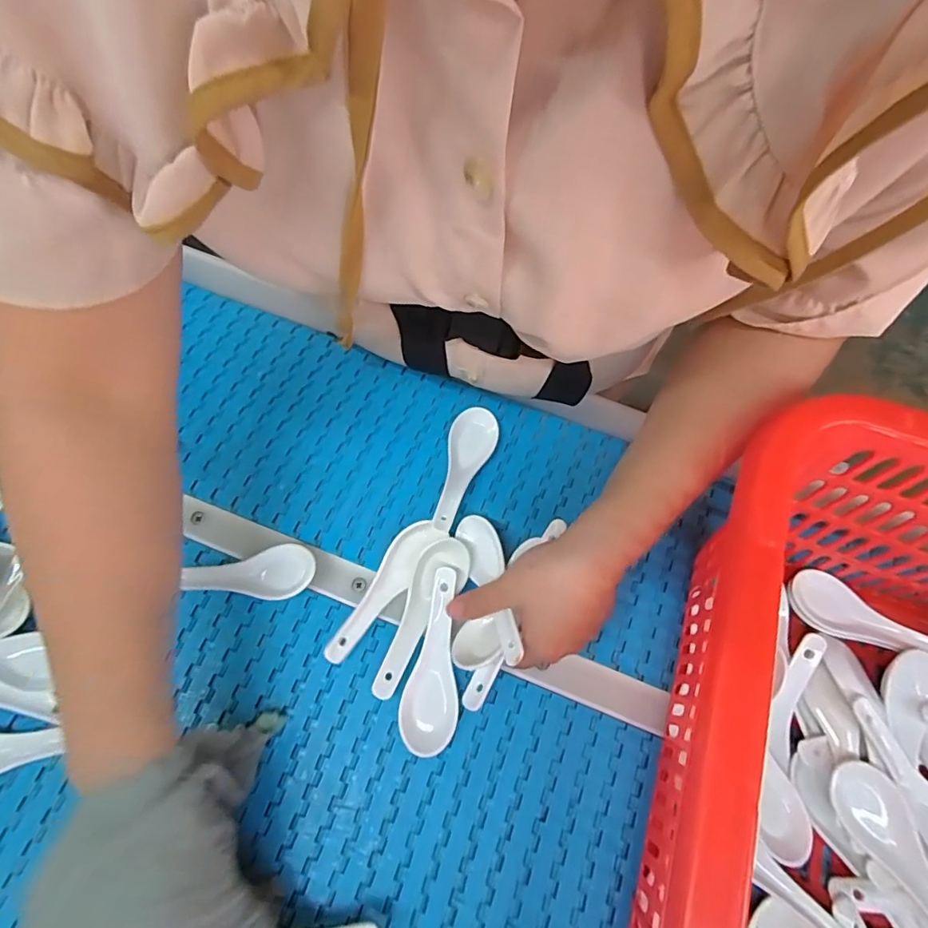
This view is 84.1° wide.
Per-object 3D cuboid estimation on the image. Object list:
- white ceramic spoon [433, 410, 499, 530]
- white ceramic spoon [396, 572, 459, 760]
[{"bbox_3d":[-0.002,0.003,0.430,0.039,0.033,0.116,18,69,5],"label":"white ceramic spoon"},{"bbox_3d":[-0.018,0.143,0.376,0.039,0.031,0.123,13,68,3],"label":"white ceramic spoon"}]

